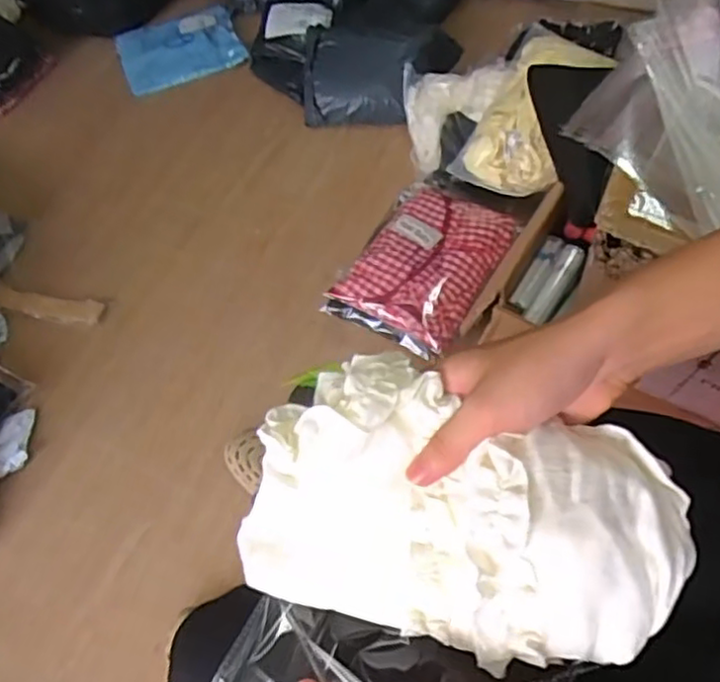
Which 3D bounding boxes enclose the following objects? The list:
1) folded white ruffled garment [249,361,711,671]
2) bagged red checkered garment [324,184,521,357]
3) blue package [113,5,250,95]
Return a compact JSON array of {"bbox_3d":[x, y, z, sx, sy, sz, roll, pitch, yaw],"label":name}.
[{"bbox_3d":[0.051,0.098,0.374,0.237,0.049,0.152,16,93,19],"label":"folded white ruffled garment"},{"bbox_3d":[0.112,-0.142,1.137,0.218,0.045,0.286,27,66,18],"label":"bagged red checkered garment"},{"bbox_3d":[-0.413,-0.672,1.541,0.270,0.022,0.213,-19,61,-7],"label":"blue package"}]

